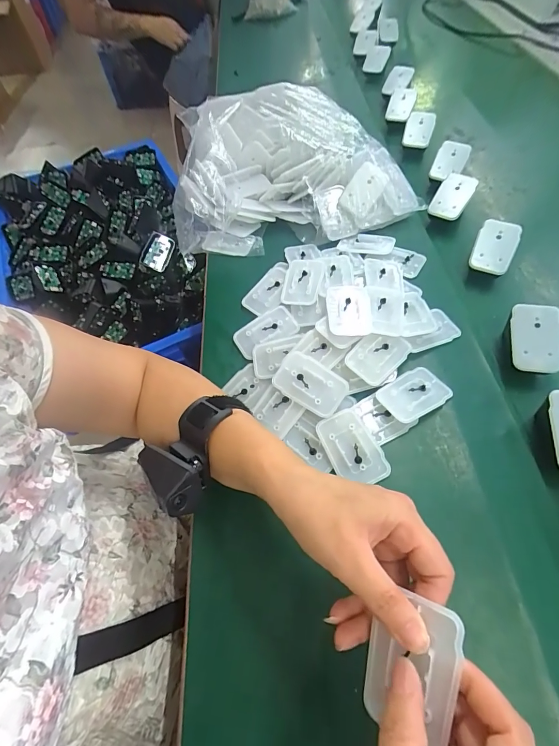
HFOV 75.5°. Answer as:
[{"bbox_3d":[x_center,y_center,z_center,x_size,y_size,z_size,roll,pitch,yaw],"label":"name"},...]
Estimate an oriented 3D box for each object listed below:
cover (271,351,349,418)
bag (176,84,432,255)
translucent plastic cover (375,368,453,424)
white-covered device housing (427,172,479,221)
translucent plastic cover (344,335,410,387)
[{"bbox_3d":[0.029,0.009,0.353,0.071,0.013,0.044,33,65,20],"label":"cover"},{"bbox_3d":[-0.004,-0.315,0.523,0.314,0.098,0.298,-12,59,-5],"label":"bag"},{"bbox_3d":[0.128,0.020,0.344,0.063,0.009,0.043,-29,62,-15],"label":"translucent plastic cover"},{"bbox_3d":[0.229,-0.234,0.478,0.042,0.013,0.066,32,90,3],"label":"white-covered device housing"},{"bbox_3d":[0.100,-0.018,0.361,0.045,0.006,0.062,43,71,6],"label":"translucent plastic cover"}]

